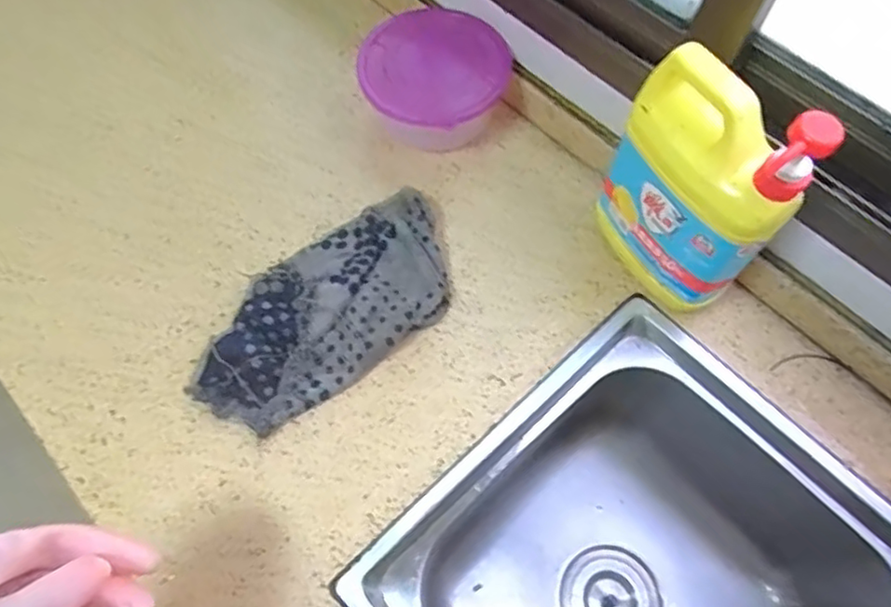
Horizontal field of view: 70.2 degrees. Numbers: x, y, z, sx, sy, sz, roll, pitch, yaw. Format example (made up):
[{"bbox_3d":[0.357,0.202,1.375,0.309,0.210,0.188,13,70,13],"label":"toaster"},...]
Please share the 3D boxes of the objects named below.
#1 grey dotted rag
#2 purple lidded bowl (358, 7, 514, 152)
[{"bbox_3d":[-0.114,0.003,0.605,0.269,0.036,0.145,-37,69,-16],"label":"grey dotted rag"},{"bbox_3d":[-0.013,-0.236,0.696,0.155,0.083,0.145,1,65,-2],"label":"purple lidded bowl"}]

